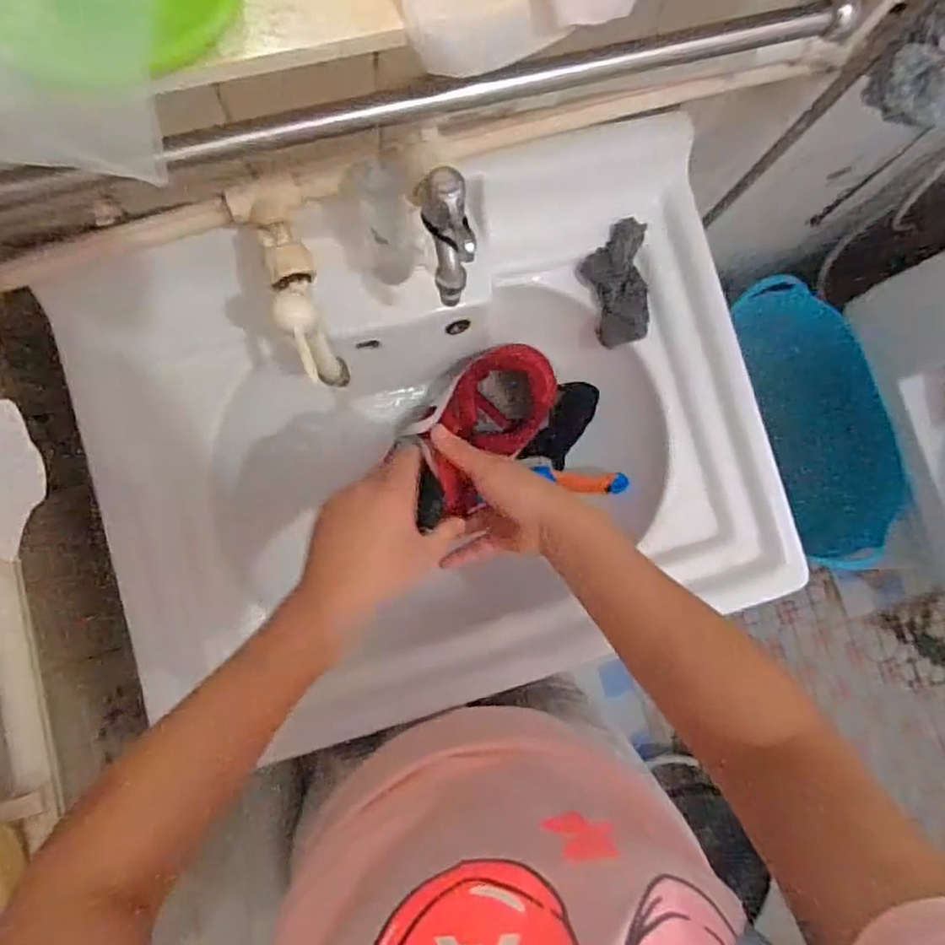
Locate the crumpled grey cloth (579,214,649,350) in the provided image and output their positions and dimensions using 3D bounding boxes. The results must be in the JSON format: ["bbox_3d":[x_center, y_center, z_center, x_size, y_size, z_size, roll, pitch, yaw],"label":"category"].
[{"bbox_3d":[0.143,-0.188,0.657,0.062,0.036,0.119,-5,98,-6],"label":"crumpled grey cloth"}]

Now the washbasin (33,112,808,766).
[{"bbox_3d":[-0.029,-0.018,0.674,0.595,0.206,0.436,-17,85,-7],"label":"washbasin"}]

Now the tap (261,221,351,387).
[{"bbox_3d":[-0.129,-0.129,0.500,0.034,0.071,0.130,-18,86,-7],"label":"tap"}]

